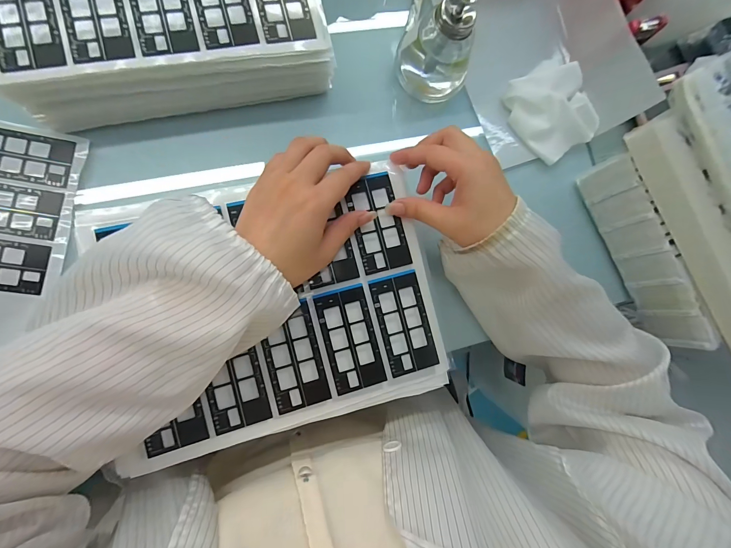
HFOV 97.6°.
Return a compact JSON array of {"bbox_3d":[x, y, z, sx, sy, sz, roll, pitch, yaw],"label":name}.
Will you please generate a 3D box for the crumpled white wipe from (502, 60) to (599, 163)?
[{"bbox_3d":[0.224,-0.194,0.387,0.093,0.035,0.100,-32,92,-10],"label":"crumpled white wipe"}]

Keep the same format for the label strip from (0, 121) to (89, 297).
[{"bbox_3d":[-0.326,-0.062,0.295,0.098,0.006,0.154,8,84,-12],"label":"label strip"}]

